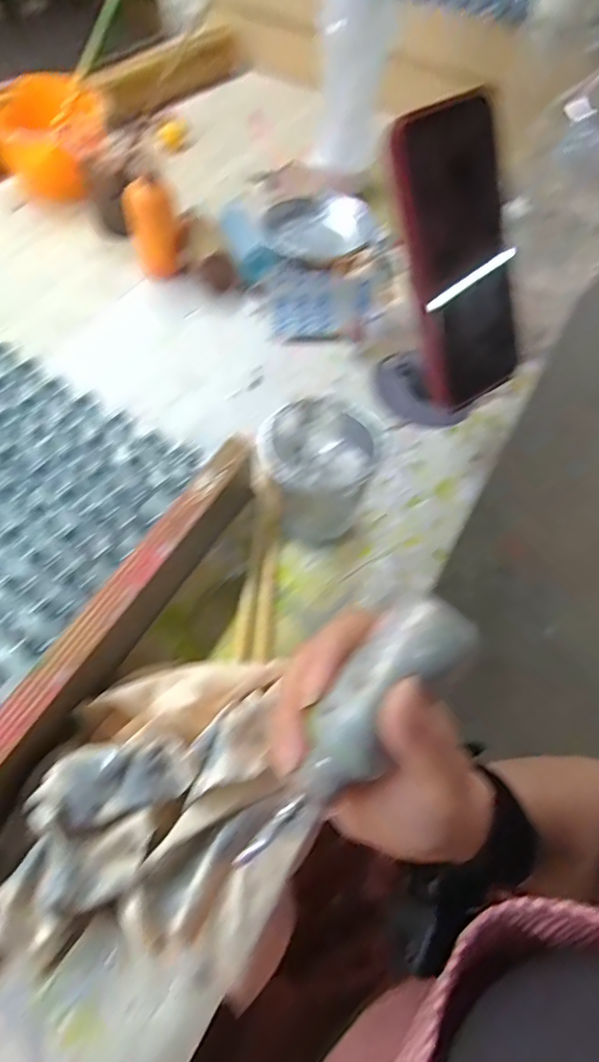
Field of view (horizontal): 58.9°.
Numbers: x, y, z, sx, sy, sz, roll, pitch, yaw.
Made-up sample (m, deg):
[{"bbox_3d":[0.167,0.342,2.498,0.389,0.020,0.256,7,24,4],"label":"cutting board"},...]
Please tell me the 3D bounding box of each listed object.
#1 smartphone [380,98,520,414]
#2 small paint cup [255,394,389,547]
[{"bbox_3d":[0.103,-0.166,0.335,0.068,0.167,0.013,-22,32,-2],"label":"smartphone"},{"bbox_3d":[0.013,-0.035,0.321,0.064,0.071,0.075,29,61,13],"label":"small paint cup"}]

